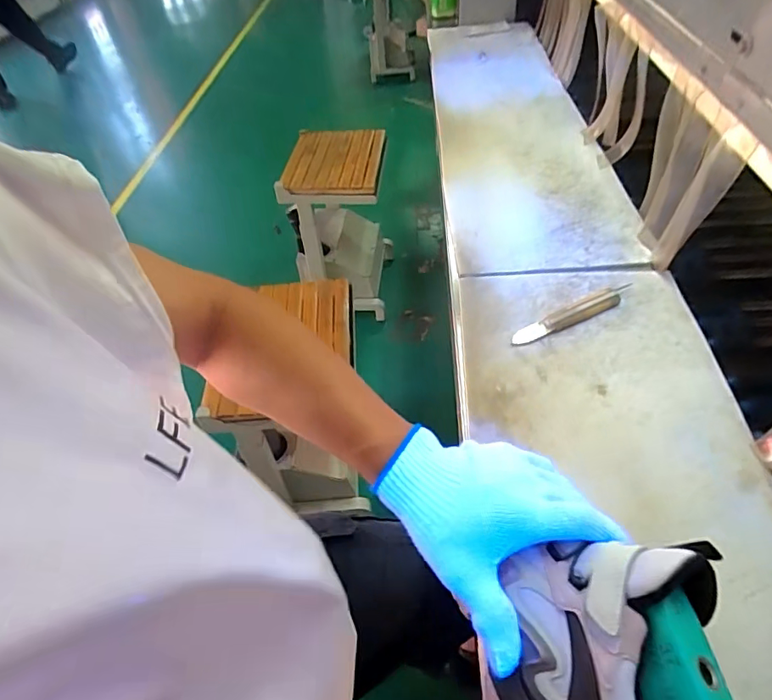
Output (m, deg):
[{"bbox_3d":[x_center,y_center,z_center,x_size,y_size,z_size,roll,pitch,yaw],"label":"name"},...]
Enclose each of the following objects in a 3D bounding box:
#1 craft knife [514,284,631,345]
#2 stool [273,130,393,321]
[{"bbox_3d":[0.246,-0.048,0.655,0.185,0.014,0.030,-22,49,-13],"label":"craft knife"},{"bbox_3d":[-0.132,-0.415,1.643,0.291,0.494,0.357,1,48,7],"label":"stool"}]

